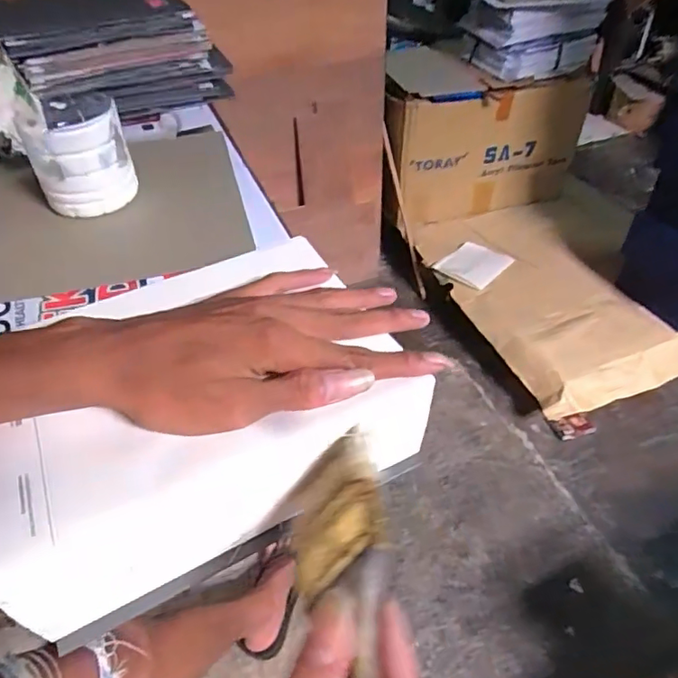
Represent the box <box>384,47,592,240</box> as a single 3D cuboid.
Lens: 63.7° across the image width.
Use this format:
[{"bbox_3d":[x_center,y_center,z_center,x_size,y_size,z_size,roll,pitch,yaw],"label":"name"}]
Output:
[{"bbox_3d":[0.405,-0.636,1.671,0.619,0.456,0.310,-15,46,-14],"label":"box"}]

